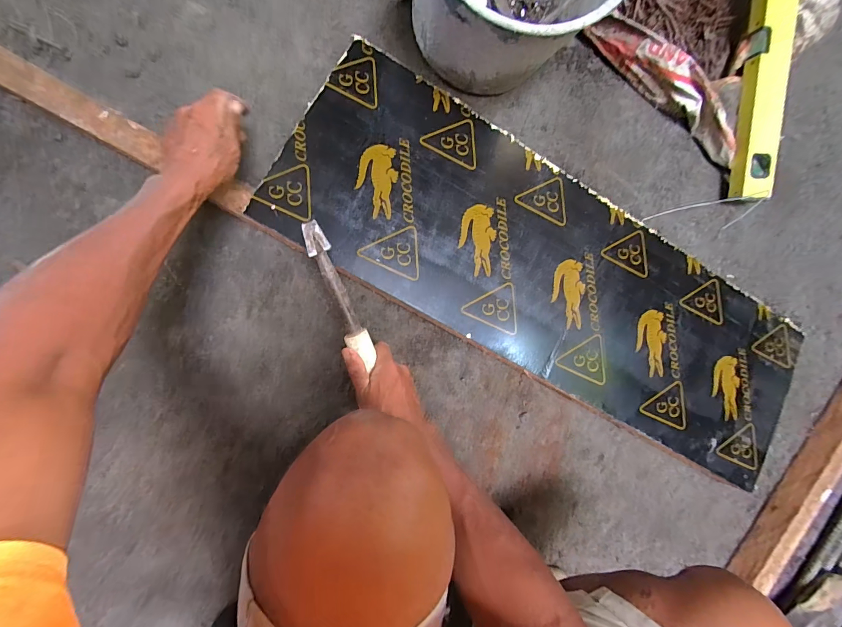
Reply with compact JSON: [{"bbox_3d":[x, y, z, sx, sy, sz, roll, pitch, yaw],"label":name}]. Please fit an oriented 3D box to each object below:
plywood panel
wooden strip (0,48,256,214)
[{"bbox_3d":[0.231,-0.056,0.583,0.918,0.010,0.307,29,81,-8],"label":"plywood panel"},{"bbox_3d":[-0.445,-0.264,0.462,0.476,0.018,0.043,29,89,-8],"label":"wooden strip"}]

